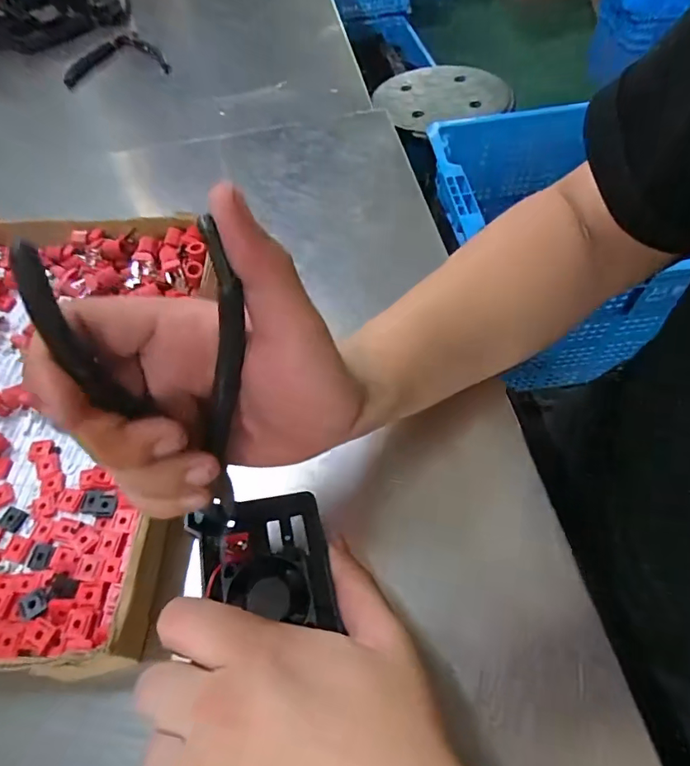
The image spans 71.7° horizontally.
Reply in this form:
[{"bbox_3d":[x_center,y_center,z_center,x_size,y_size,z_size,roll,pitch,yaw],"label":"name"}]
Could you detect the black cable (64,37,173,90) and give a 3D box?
[{"bbox_3d":[-0.299,-0.426,0.626,0.127,0.025,0.106,-15,50,-6],"label":"black cable"}]

